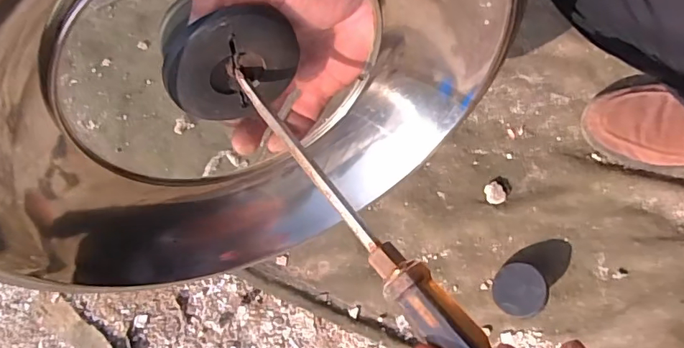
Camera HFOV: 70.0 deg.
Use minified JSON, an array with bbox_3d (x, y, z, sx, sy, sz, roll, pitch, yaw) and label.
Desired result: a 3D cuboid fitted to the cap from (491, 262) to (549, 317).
[{"bbox_3d":[0.198,0.129,0.541,0.057,0.017,0.057,-9,64,26],"label":"cap"}]

